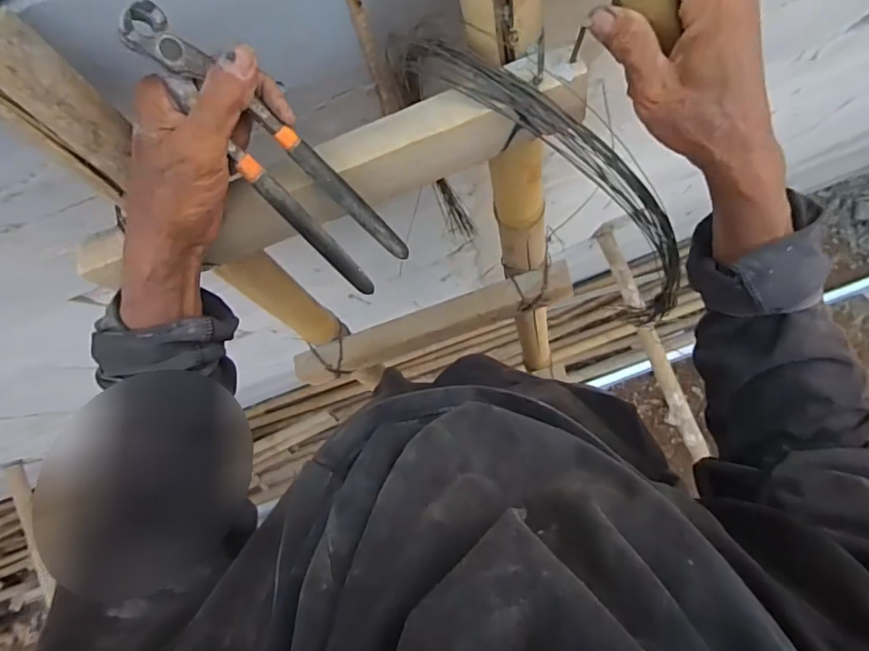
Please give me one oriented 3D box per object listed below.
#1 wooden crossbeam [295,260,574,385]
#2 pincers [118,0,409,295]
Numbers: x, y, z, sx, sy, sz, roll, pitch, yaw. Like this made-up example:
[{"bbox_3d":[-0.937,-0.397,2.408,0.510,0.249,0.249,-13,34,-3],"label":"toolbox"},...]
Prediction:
[{"bbox_3d":[-0.006,0.003,0.719,0.389,0.056,0.049,-19,84,3],"label":"wooden crossbeam"},{"bbox_3d":[-0.103,-0.107,0.347,0.051,0.014,0.219,-44,122,0],"label":"pincers"}]

